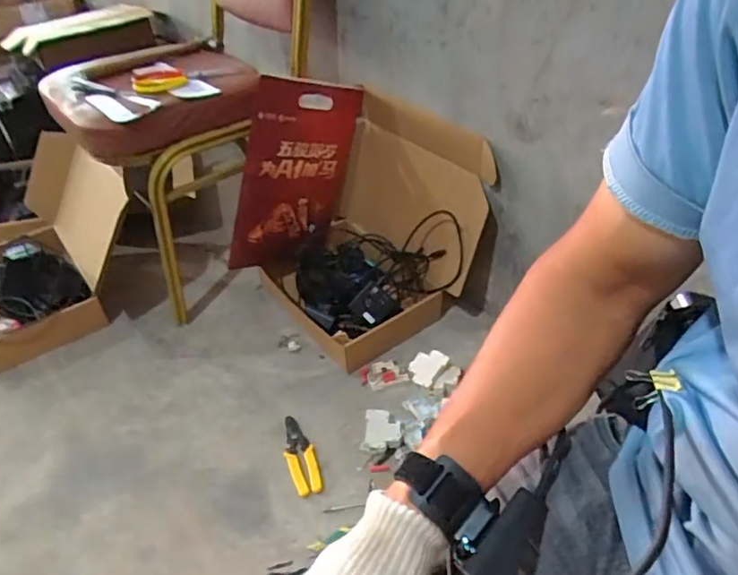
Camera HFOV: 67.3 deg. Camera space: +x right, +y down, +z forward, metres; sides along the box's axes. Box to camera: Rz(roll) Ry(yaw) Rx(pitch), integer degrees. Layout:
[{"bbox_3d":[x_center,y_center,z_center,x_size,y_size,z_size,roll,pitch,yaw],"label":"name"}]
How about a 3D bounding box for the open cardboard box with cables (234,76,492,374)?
[{"bbox_3d":[-0.032,-0.128,1.171,0.431,0.454,0.395,-21,42,-20],"label":"open cardboard box with cables"}]

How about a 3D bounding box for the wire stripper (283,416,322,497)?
[{"bbox_3d":[-0.125,0.299,1.001,0.052,0.013,0.165,-14,40,-12],"label":"wire stripper"}]

